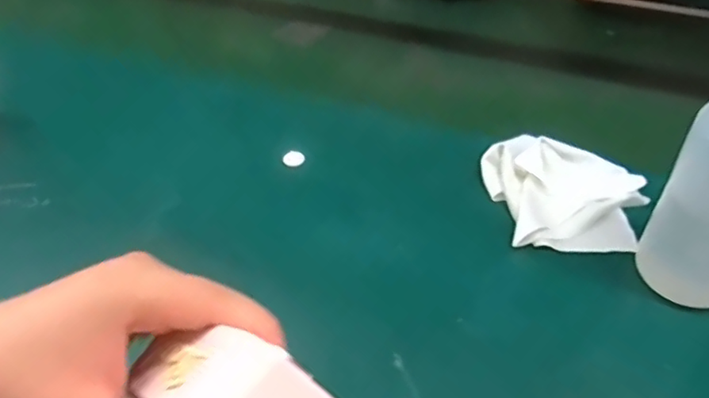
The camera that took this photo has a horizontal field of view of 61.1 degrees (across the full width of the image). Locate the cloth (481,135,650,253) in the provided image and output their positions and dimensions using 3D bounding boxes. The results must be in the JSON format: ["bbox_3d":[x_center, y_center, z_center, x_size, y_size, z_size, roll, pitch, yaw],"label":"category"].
[{"bbox_3d":[0.183,-0.005,0.526,0.131,0.029,0.116,4,42,5],"label":"cloth"}]

